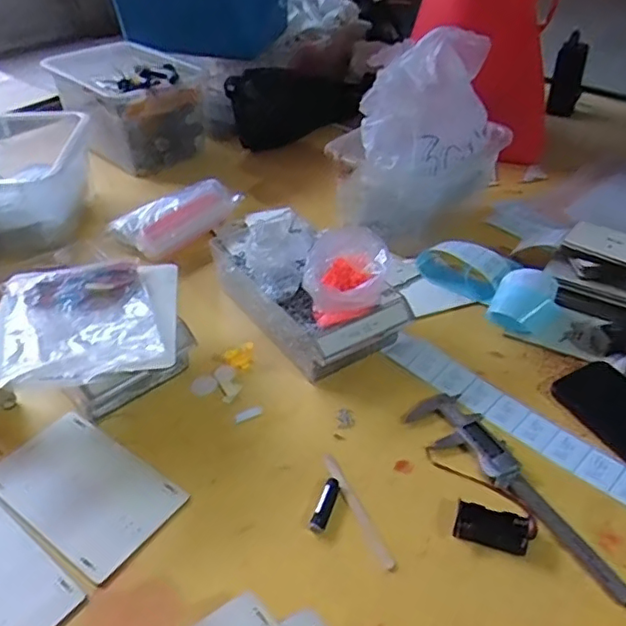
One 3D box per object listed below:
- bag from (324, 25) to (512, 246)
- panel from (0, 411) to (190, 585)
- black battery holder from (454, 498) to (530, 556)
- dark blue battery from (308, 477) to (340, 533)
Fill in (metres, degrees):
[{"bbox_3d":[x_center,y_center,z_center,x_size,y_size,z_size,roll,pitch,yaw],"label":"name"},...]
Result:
[{"bbox_3d":[0.141,-0.237,0.819,0.155,0.235,0.231,30,48,33],"label":"bag"},{"bbox_3d":[-0.202,0.153,0.534,0.165,0.004,0.099,24,45,28],"label":"panel"},{"bbox_3d":[0.147,0.176,0.498,0.057,0.009,0.034,12,40,16],"label":"black battery holder"},{"bbox_3d":[0.011,0.160,0.511,0.014,0.014,0.051,13,40,16],"label":"dark blue battery"}]

